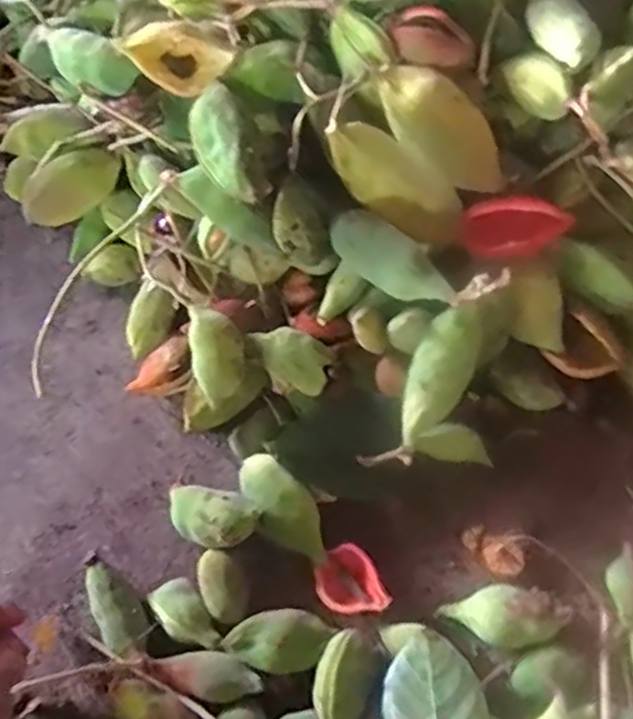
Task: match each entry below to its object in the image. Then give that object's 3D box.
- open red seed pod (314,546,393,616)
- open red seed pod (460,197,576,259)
[{"bbox_3d":[0.021,0.151,0.474,0.039,0.017,0.045,-26,69,-8],"label":"open red seed pod"},{"bbox_3d":[0.132,-0.087,0.462,0.072,0.017,0.035,-1,68,2],"label":"open red seed pod"}]

